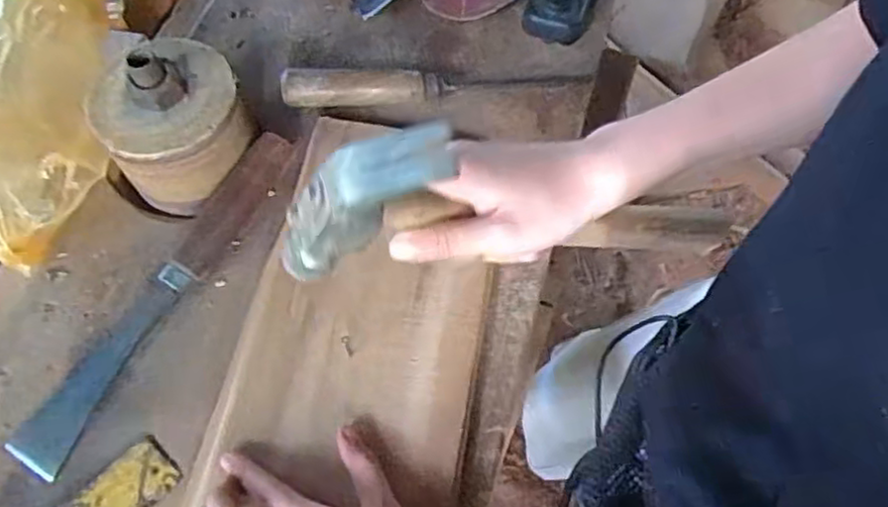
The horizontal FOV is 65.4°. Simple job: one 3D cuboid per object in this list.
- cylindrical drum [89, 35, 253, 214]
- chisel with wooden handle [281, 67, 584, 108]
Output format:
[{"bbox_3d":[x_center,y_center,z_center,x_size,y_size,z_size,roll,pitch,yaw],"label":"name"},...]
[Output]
[{"bbox_3d":[-0.192,-0.097,0.490,0.099,0.094,0.100,-24,64,-12],"label":"cylindrical drum"},{"bbox_3d":[-0.007,-0.141,0.554,0.239,0.025,0.026,-7,62,-3],"label":"chisel with wooden handle"}]

